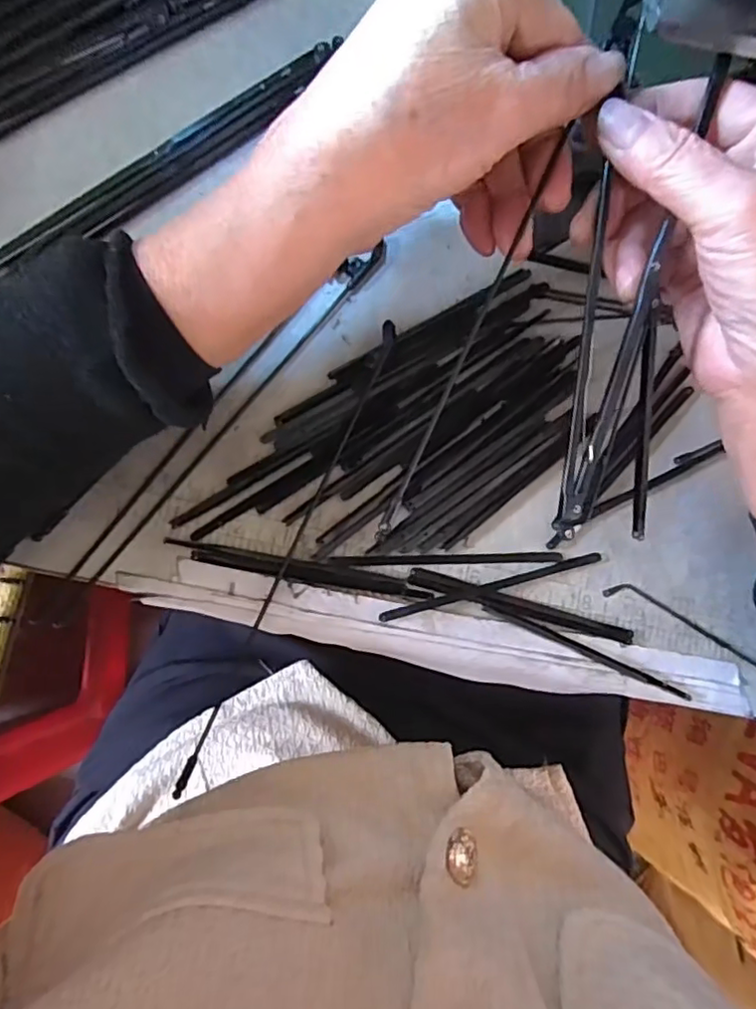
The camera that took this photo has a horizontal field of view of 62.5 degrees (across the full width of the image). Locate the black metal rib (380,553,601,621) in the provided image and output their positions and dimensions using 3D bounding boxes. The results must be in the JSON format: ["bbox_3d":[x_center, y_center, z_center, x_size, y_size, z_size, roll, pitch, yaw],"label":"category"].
[{"bbox_3d":[0.049,0.035,0.262,0.098,0.007,0.005,-14,87,-8],"label":"black metal rib"}]

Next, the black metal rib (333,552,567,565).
[{"bbox_3d":[0.029,0.023,0.264,0.098,0.004,0.005,0,85,-7],"label":"black metal rib"}]

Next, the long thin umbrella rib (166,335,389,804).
[{"bbox_3d":[-0.036,0.019,0.255,0.006,0.007,0.205,24,84,-4],"label":"long thin umbrella rib"}]

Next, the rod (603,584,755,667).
[{"bbox_3d":[0.140,0.055,0.273,0.089,0.004,0.009,27,84,-4],"label":"rod"}]

